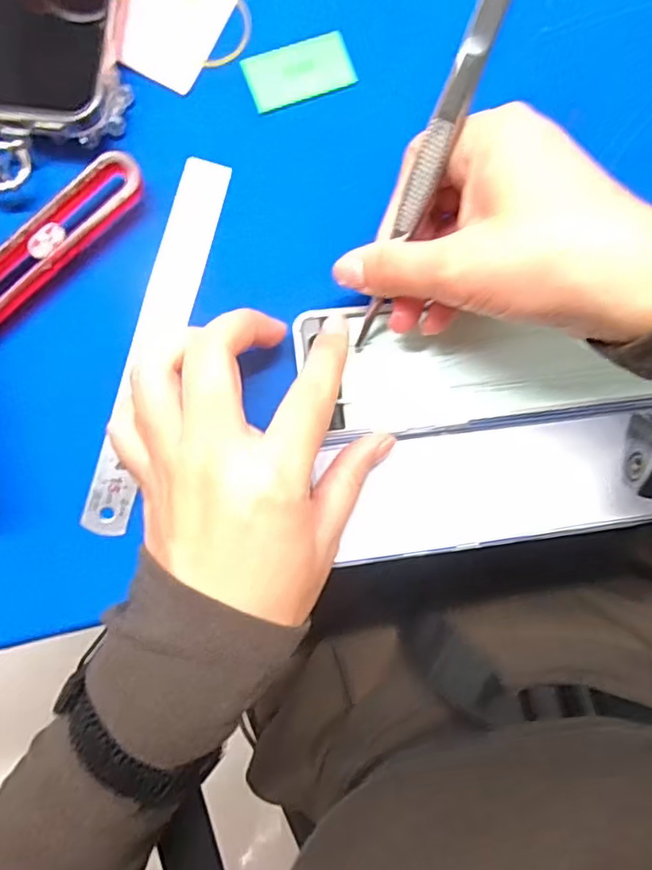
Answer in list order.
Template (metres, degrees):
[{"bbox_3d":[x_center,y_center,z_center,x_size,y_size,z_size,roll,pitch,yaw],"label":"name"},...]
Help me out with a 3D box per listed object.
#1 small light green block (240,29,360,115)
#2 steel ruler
[{"bbox_3d":[-0.012,-0.169,0.272,0.048,0.004,0.026,-21,90,-6],"label":"small light green block"},{"bbox_3d":[-0.076,-0.041,0.262,0.022,0.004,0.171,16,86,-5],"label":"steel ruler"}]

